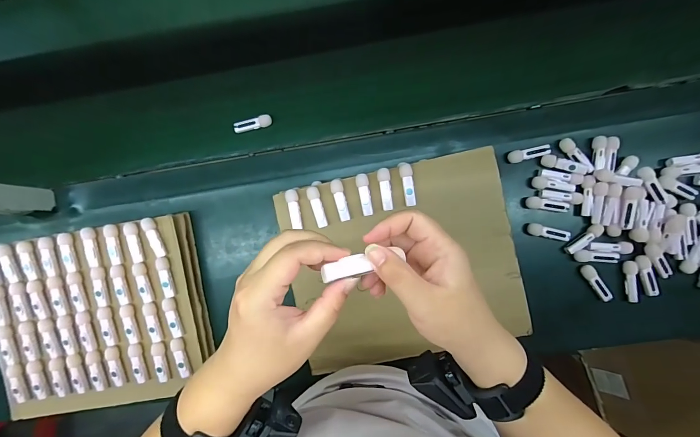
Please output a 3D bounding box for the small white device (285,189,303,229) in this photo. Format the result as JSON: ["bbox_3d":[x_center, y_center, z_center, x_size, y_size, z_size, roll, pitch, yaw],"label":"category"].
[{"bbox_3d":[-0.088,-0.014,0.529,0.018,0.011,0.062,-8,87,3],"label":"small white device"}]

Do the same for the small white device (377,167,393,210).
[{"bbox_3d":[0.055,-0.045,0.521,0.018,0.012,0.064,-8,87,4],"label":"small white device"}]

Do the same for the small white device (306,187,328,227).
[{"bbox_3d":[-0.051,-0.018,0.528,0.019,0.011,0.066,-15,87,3],"label":"small white device"}]

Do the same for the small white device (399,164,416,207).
[{"bbox_3d":[0.090,-0.051,0.517,0.019,0.009,0.064,-12,87,3],"label":"small white device"}]

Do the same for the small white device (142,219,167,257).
[{"bbox_3d":[-0.314,0.030,0.545,0.019,0.011,0.066,-22,86,3],"label":"small white device"}]

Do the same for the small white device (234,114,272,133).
[{"bbox_3d":[-0.168,-0.164,0.584,0.066,0.012,0.019,-12,87,3],"label":"small white device"}]

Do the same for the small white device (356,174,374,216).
[{"bbox_3d":[0.023,-0.037,0.524,0.019,0.010,0.064,-11,87,3],"label":"small white device"}]

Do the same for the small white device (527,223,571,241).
[{"bbox_3d":[0.327,0.023,0.557,0.067,0.018,0.019,13,89,4],"label":"small white device"}]

